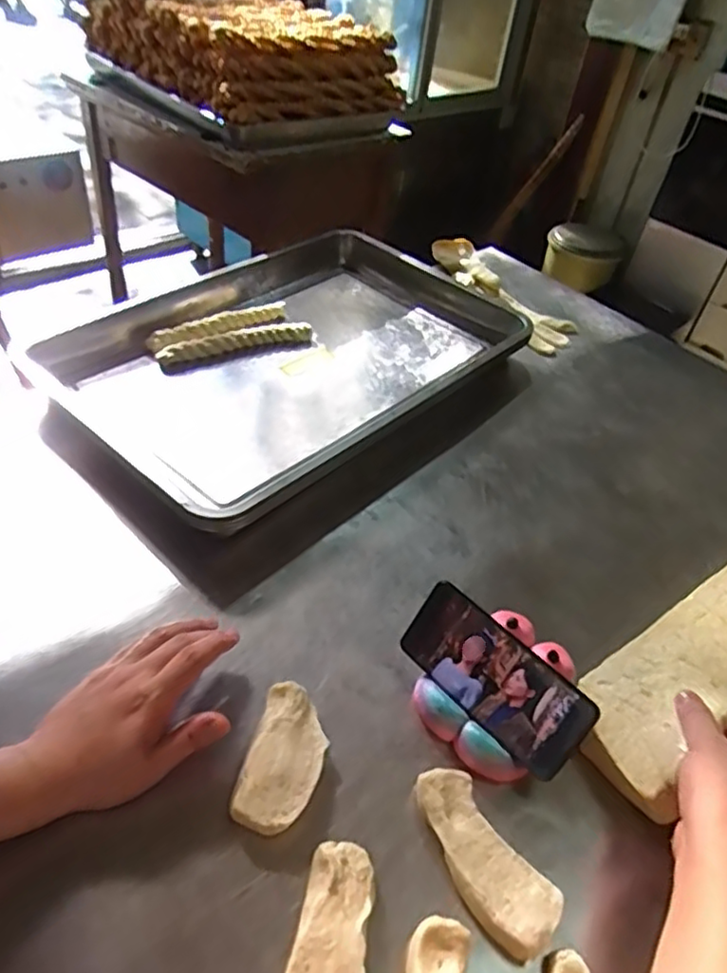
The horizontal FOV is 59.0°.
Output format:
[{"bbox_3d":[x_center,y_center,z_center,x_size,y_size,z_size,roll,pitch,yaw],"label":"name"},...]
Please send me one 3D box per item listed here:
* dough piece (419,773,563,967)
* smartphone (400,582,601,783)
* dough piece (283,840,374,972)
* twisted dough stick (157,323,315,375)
[{"bbox_3d":[0.082,0.266,0.458,0.049,0.036,0.123,-22,50,-28],"label":"dough piece"},{"bbox_3d":[0.103,0.153,0.516,0.157,0.073,0.007,39,15,31],"label":"smartphone"},{"bbox_3d":[-0.019,0.289,0.408,0.050,0.026,0.111,13,43,6],"label":"dough piece"},{"bbox_3d":[-0.173,-0.193,0.888,0.216,0.029,0.039,-17,48,-25],"label":"twisted dough stick"}]

